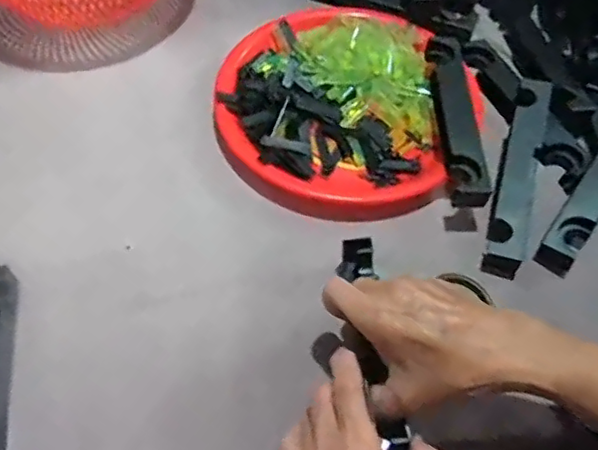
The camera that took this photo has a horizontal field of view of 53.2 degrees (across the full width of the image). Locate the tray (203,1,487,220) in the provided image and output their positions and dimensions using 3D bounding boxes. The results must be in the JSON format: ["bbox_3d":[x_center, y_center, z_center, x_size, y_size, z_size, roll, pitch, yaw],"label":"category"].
[{"bbox_3d":[0.046,-0.122,0.606,0.243,0.039,0.252,2,56,-3],"label":"tray"}]

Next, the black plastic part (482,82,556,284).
[{"bbox_3d":[0.206,-0.049,0.549,0.043,0.045,0.193,19,57,9],"label":"black plastic part"}]

